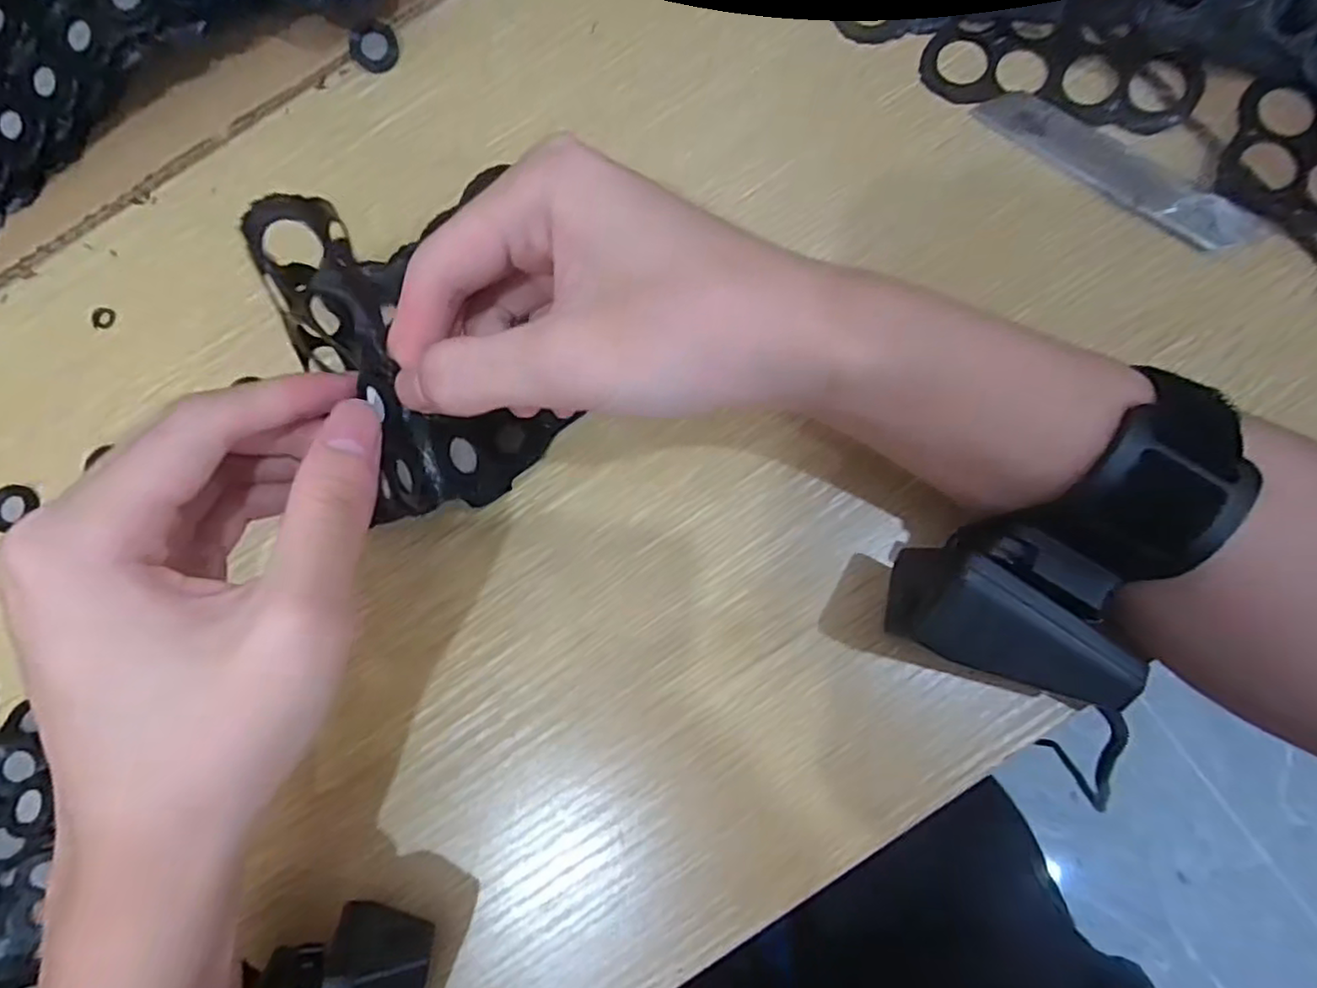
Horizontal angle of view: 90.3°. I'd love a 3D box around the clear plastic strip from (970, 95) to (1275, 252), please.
[{"bbox_3d":[0.169,-0.120,0.241,0.105,0.006,0.021,39,86,8],"label":"clear plastic strip"}]

